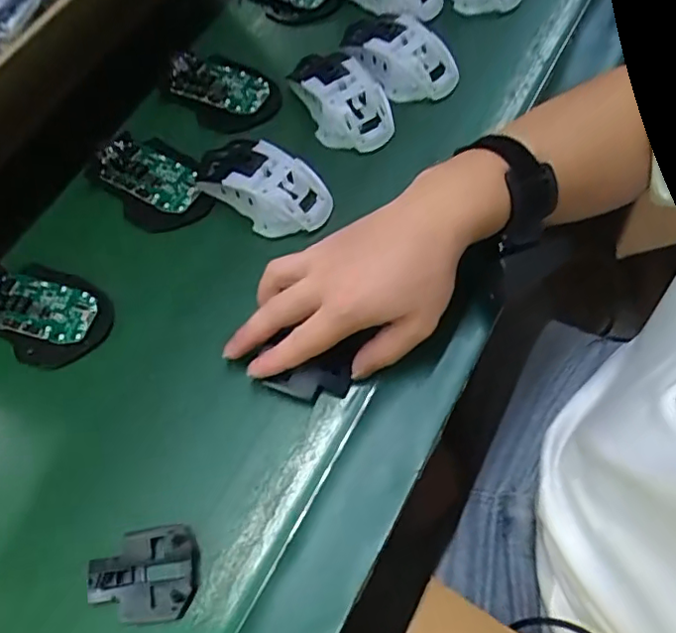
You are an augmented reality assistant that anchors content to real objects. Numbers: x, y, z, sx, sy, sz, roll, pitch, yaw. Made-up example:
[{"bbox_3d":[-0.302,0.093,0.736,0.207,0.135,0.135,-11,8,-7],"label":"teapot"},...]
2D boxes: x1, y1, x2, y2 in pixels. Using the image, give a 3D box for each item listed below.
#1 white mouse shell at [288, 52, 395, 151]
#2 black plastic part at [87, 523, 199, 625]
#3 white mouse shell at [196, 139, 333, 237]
[{"bbox_3d":[0.003,-0.192,0.504,0.066,0.030,0.112,-24,69,-8],"label":"white mouse shell"},{"bbox_3d":[-0.121,0.162,0.366,0.066,0.008,0.053,-10,67,-3],"label":"black plastic part"},{"bbox_3d":[-0.060,-0.108,0.467,0.109,0.036,0.061,29,72,17],"label":"white mouse shell"}]

